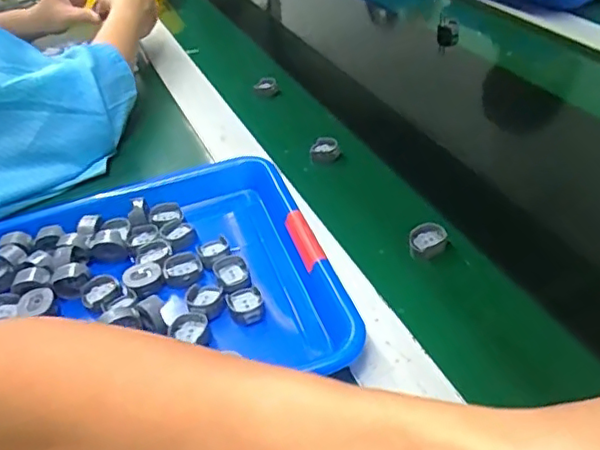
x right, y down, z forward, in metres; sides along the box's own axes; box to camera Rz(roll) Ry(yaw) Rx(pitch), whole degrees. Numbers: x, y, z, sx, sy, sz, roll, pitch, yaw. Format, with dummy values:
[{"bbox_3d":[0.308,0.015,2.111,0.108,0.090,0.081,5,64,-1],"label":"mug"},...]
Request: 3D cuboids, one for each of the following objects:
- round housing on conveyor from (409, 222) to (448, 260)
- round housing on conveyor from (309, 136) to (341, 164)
[{"bbox_3d":[0.103,0.014,0.474,0.028,0.017,0.029,-4,57,16],"label":"round housing on conveyor"},{"bbox_3d":[0.023,-0.074,0.588,0.026,0.016,0.024,-5,38,4],"label":"round housing on conveyor"}]

